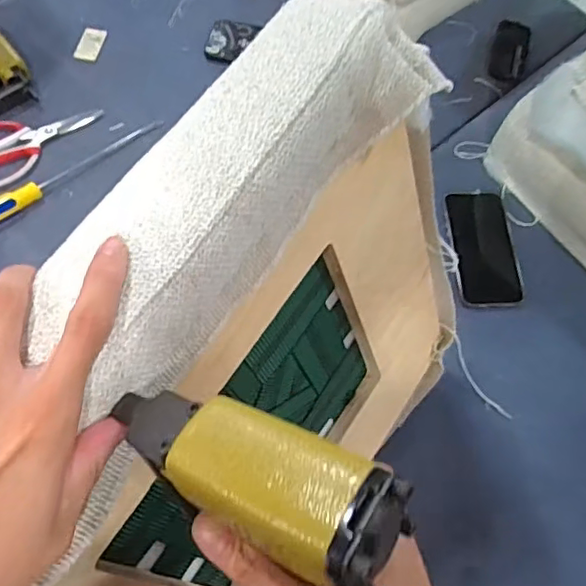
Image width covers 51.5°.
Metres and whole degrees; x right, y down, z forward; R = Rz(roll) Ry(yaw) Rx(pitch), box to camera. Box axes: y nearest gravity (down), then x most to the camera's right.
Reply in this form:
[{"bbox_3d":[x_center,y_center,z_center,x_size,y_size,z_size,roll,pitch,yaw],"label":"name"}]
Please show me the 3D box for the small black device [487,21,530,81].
[{"bbox_3d":[0.329,-0.370,0.922,0.050,0.017,0.104,15,64,5],"label":"small black device"}]

